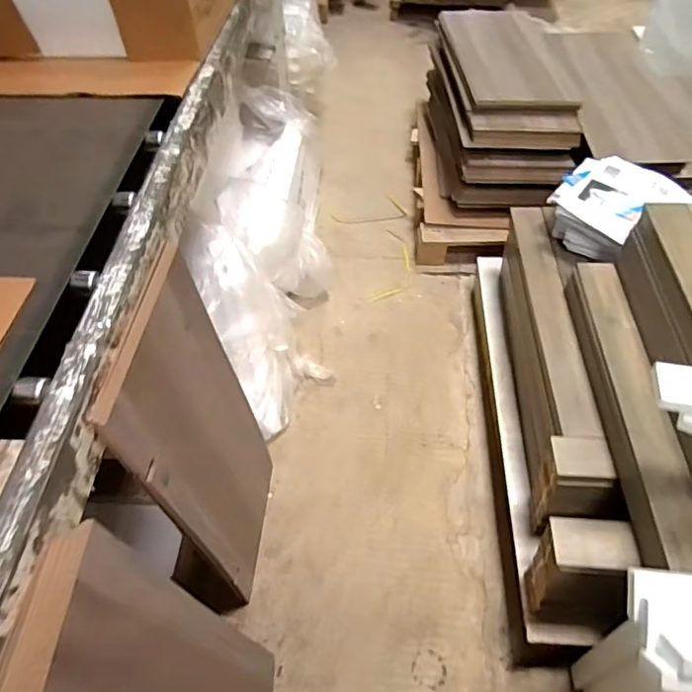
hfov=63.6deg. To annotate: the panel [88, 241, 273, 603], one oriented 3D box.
[{"bbox_3d":[-0.273,0.212,1.149,0.038,0.807,0.375,1,52,7],"label":"panel"}]

